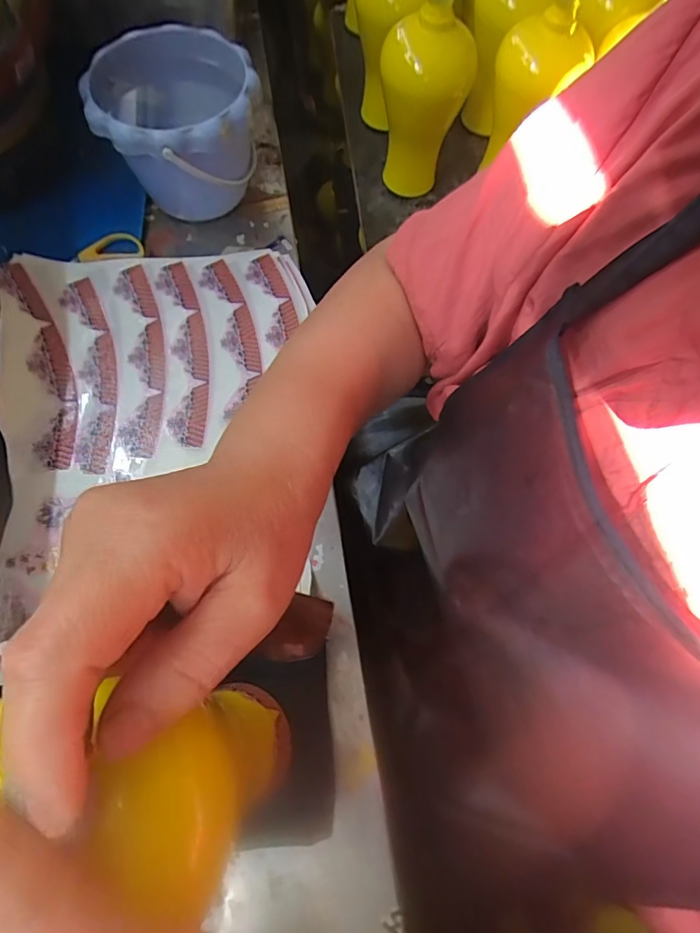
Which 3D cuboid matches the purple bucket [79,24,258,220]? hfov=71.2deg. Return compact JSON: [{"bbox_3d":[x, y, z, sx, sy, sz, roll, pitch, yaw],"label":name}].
[{"bbox_3d":[-0.165,-0.333,0.491,0.148,0.115,0.158,2,67,-4],"label":"purple bucket"}]

